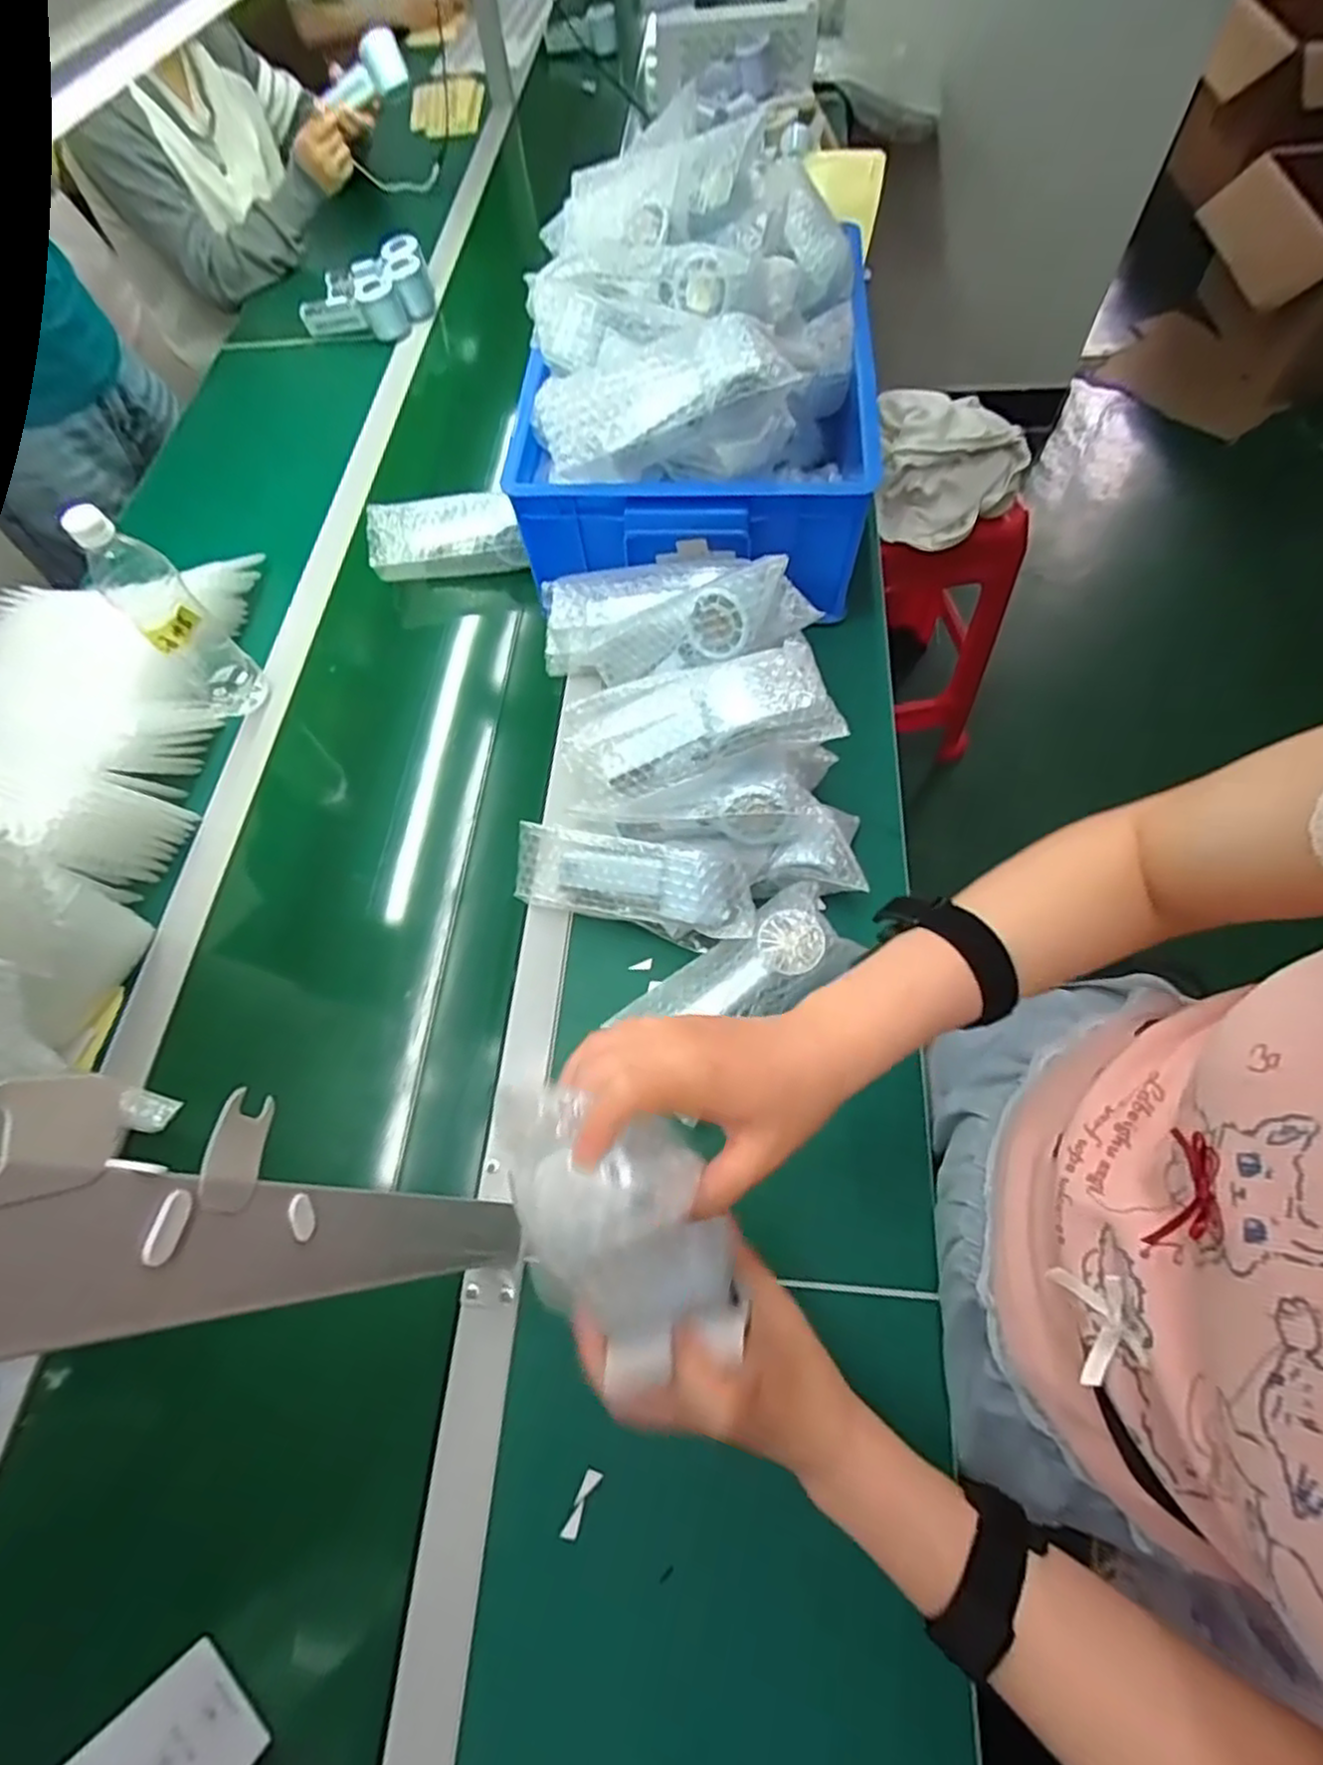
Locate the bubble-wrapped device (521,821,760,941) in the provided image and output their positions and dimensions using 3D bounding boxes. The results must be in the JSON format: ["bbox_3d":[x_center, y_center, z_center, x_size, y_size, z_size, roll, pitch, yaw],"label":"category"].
[{"bbox_3d":[-0.025,-0.004,0.580,0.209,0.059,0.061,13,66,10],"label":"bubble-wrapped device"}]

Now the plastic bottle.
[{"bbox_3d":[-0.466,-0.252,0.671,0.061,0.223,0.059,-38,68,-14],"label":"plastic bottle"}]

